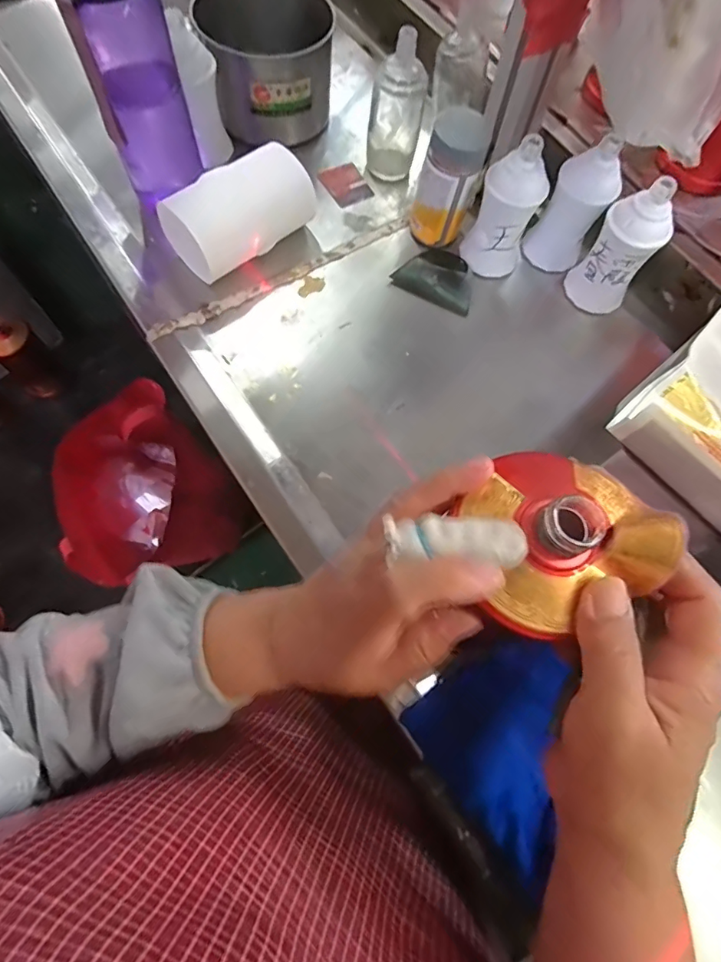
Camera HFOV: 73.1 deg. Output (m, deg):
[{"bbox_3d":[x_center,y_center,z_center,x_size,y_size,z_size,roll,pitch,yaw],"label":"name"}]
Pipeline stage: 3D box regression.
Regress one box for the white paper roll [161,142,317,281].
[{"bbox_3d":[-0.111,-0.246,0.455,0.134,0.062,0.059,-41,77,-15],"label":"white paper roll"}]

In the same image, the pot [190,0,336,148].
[{"bbox_3d":[-0.093,-0.437,0.511,0.129,0.097,0.129,1,71,-2],"label":"pot"}]

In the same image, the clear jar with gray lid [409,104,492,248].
[{"bbox_3d":[0.082,-0.280,0.457,0.054,0.108,0.049,13,71,2],"label":"clear jar with gray lid"}]

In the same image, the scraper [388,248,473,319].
[{"bbox_3d":[0.080,-0.204,0.491,0.081,0.024,0.051,31,72,8],"label":"scraper"}]

